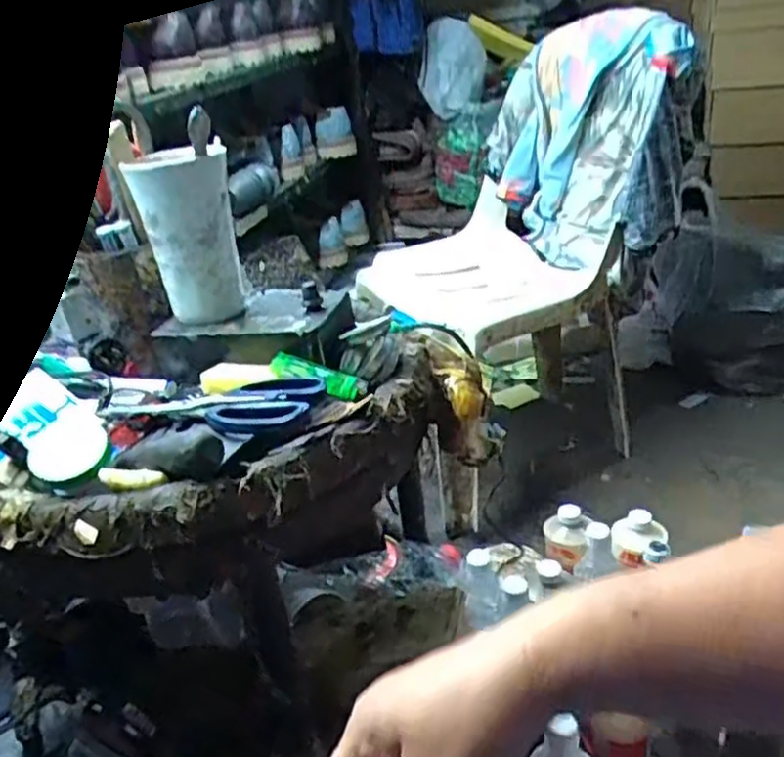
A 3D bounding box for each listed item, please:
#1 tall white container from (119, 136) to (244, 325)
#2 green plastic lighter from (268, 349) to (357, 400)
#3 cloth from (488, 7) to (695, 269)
[{"bbox_3d":[-0.173,-0.127,0.626,0.076,0.138,0.076,-15,28,-14],"label":"tall white container"},{"bbox_3d":[-0.063,-0.001,0.579,0.075,0.016,0.027,19,34,12],"label":"green plastic lighter"},{"bbox_3d":[0.325,-0.410,1.262,0.138,0.382,0.386,-19,30,-22],"label":"cloth"}]

